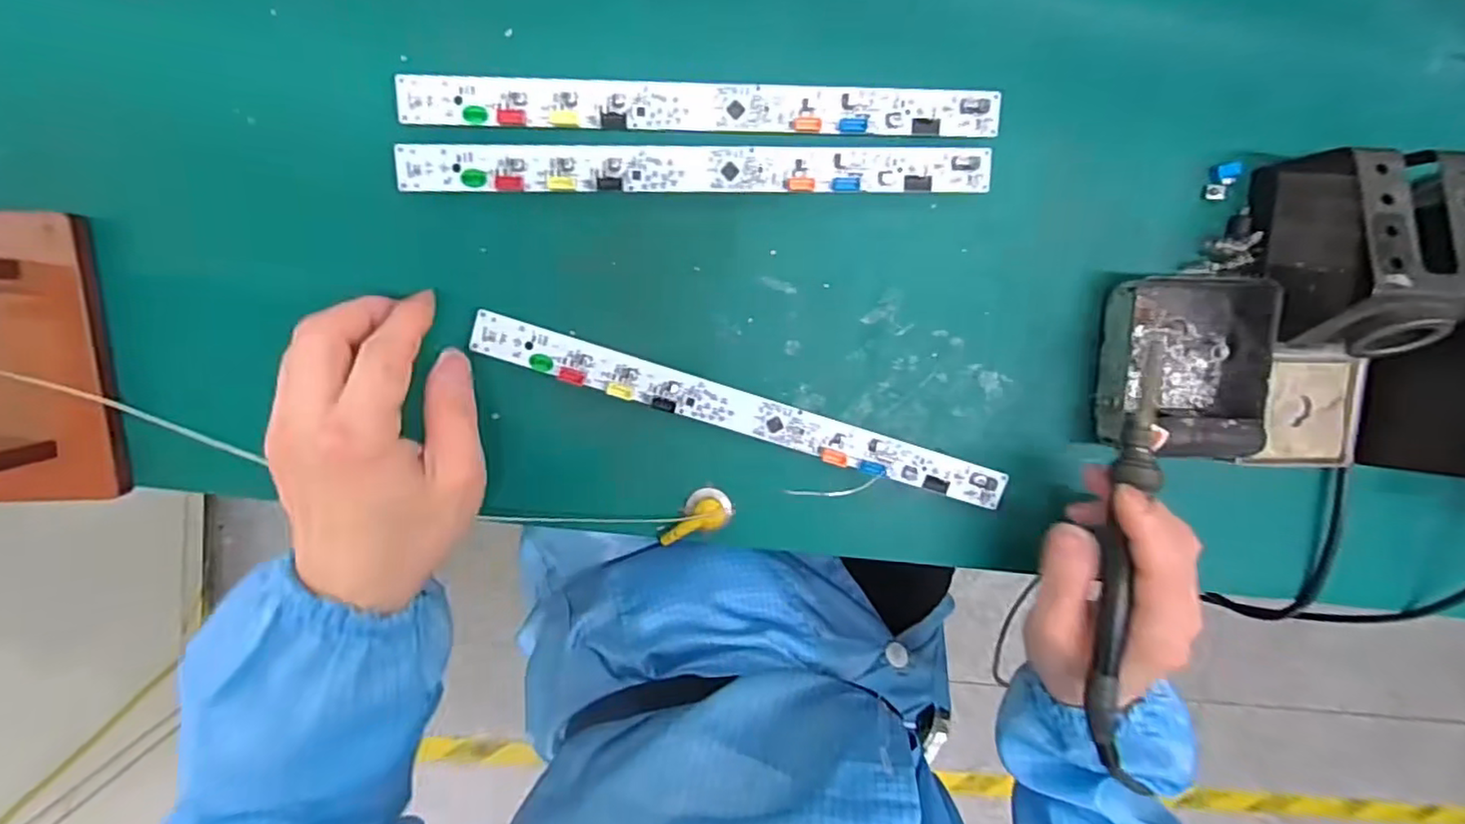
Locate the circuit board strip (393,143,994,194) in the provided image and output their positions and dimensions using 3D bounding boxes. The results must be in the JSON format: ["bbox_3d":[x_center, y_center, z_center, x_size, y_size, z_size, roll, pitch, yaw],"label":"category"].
[{"bbox_3d":[-0.015,-0.121,0.321,0.287,0.010,0.023,-1,98,-4],"label":"circuit board strip"}]

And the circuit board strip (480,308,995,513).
[{"bbox_3d":[0.009,0.003,0.340,0.286,0.006,0.021,17,99,-6],"label":"circuit board strip"}]

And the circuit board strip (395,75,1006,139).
[{"bbox_3d":[-0.012,-0.149,0.315,0.287,0.006,0.023,0,98,-4],"label":"circuit board strip"}]

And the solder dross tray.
[{"bbox_3d":[0.242,-0.024,0.347,0.084,0.037,0.095,-3,98,-4],"label":"solder dross tray"}]

